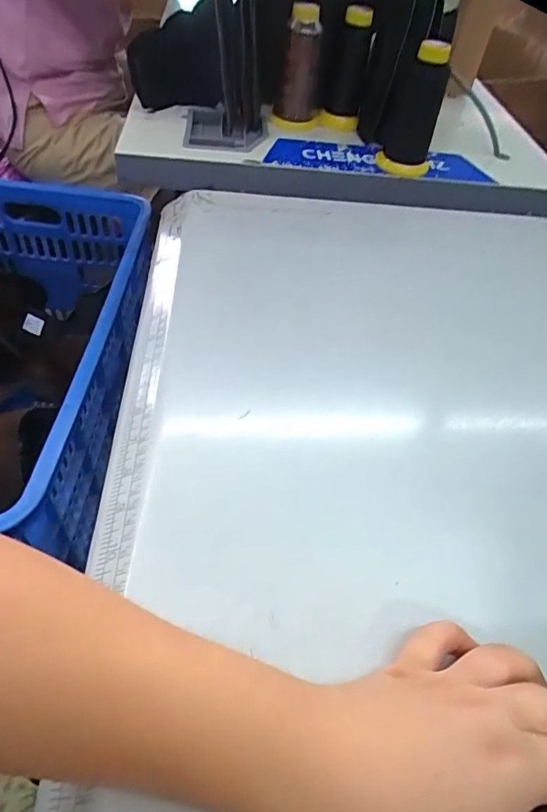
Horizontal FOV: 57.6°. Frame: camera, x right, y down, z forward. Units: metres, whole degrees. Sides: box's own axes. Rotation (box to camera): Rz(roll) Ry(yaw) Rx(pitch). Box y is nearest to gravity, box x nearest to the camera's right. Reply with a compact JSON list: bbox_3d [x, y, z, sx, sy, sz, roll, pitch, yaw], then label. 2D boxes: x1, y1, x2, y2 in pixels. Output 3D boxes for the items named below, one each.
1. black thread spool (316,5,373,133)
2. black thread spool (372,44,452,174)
[{"bbox_3d":[0.090,-0.419,0.621,0.051,0.118,0.056,9,50,2],"label":"black thread spool"},{"bbox_3d":[0.158,-0.328,0.564,0.061,0.132,0.057,12,51,5],"label":"black thread spool"}]

